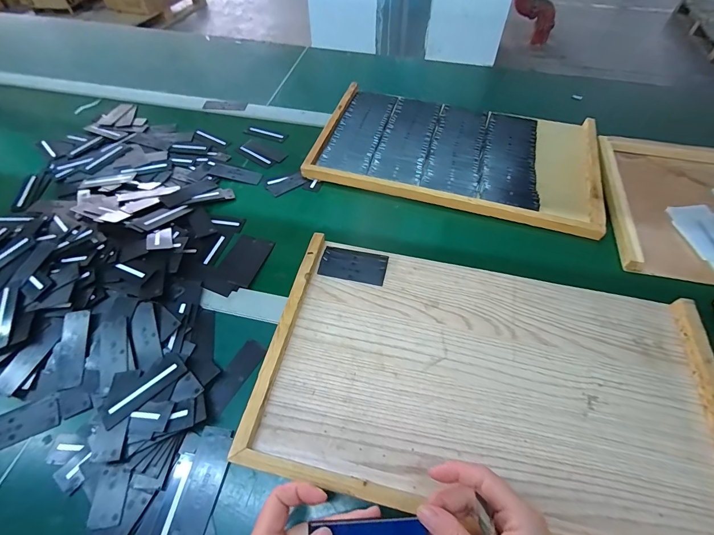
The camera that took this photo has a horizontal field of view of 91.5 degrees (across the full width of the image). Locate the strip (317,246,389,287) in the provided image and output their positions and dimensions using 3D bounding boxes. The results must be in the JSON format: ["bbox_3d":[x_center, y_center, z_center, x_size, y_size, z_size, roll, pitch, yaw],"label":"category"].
[{"bbox_3d":[-0.005,-0.003,0.495,0.091,0.005,0.051,11,59,8],"label":"strip"}]

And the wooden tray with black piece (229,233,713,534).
[{"bbox_3d":[0.148,0.125,0.400,0.492,0.025,0.292,10,55,9],"label":"wooden tray with black piece"}]

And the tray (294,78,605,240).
[{"bbox_3d":[0.181,-0.218,0.650,0.491,0.025,0.292,16,56,13],"label":"tray"}]

